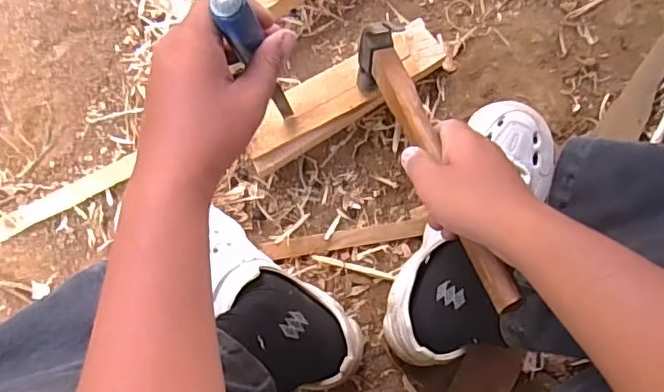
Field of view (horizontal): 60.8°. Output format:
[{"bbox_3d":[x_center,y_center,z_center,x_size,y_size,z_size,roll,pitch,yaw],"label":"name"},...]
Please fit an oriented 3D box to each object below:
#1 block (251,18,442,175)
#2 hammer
[{"bbox_3d":[0.013,-0.103,0.590,0.225,0.061,0.057,-31,86,0],"label":"block"},{"bbox_3d":[0.080,-0.030,0.464,0.035,0.087,0.272,-21,60,1],"label":"hammer"}]

